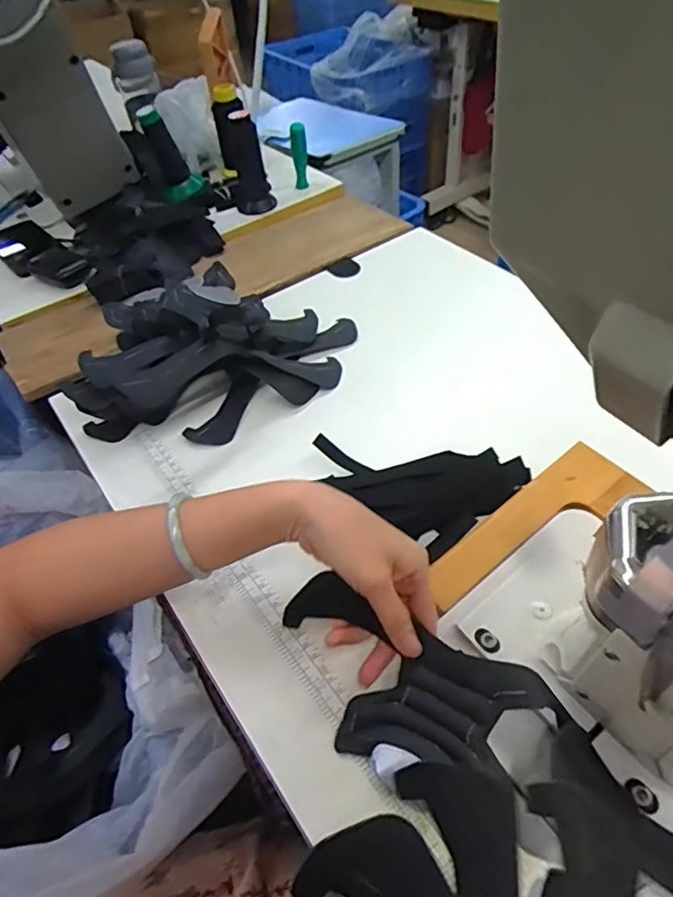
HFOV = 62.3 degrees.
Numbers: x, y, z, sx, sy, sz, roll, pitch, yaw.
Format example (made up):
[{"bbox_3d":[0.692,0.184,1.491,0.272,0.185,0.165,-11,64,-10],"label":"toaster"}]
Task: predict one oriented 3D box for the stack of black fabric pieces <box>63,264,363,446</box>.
[{"bbox_3d":[-0.127,-0.098,0.543,0.256,0.104,0.191,2,49,8],"label":"stack of black fabric pieces"}]

